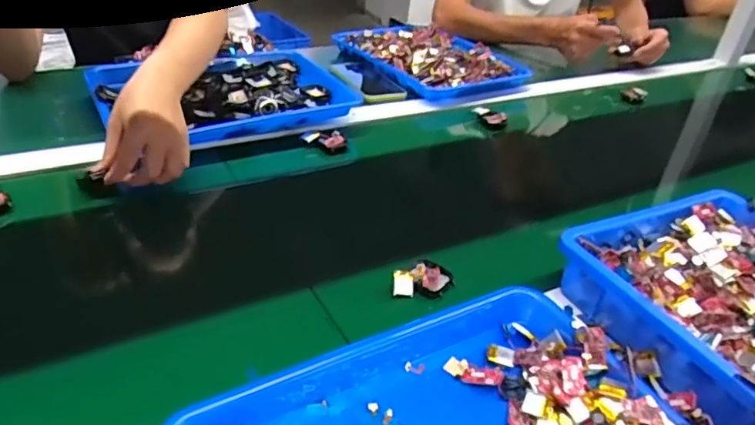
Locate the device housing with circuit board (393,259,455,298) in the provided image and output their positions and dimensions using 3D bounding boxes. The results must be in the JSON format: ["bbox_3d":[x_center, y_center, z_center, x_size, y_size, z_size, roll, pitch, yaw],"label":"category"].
[{"bbox_3d":[0.045,0.065,0.532,0.044,0.014,0.058,30,40,29],"label":"device housing with circuit board"}]

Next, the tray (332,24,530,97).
[{"bbox_3d":[0.092,-0.275,1.000,0.224,0.059,0.296,-17,41,-32],"label":"tray"}]

